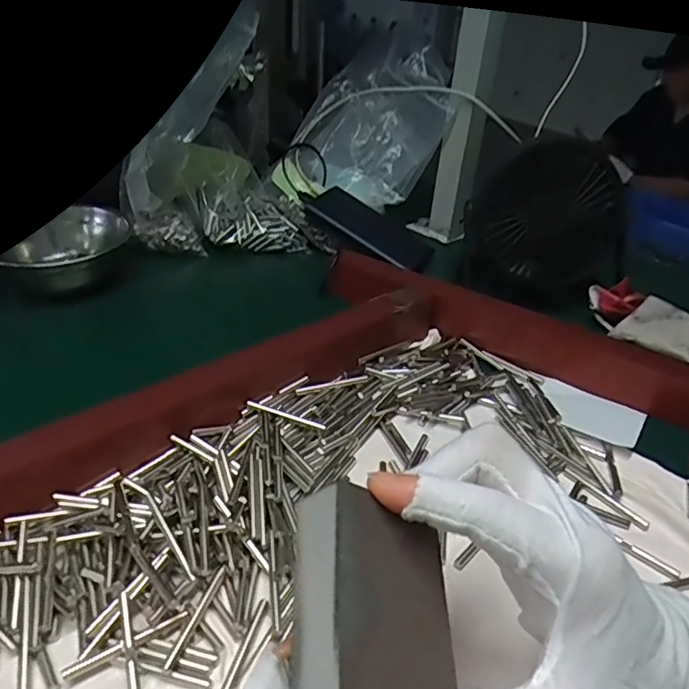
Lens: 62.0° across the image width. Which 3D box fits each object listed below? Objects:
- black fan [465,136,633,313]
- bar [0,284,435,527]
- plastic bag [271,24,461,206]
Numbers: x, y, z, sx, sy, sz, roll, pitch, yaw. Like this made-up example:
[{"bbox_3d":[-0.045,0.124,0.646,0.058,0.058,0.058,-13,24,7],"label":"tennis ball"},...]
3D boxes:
[{"bbox_3d":[0.183,-0.105,0.519,0.134,0.162,0.060,11,35,9],"label":"black fan"},{"bbox_3d":[-0.093,0.035,0.362,0.390,0.033,0.035,-24,43,-34],"label":"bar"},{"bbox_3d":[0.016,-0.229,0.607,0.176,0.157,0.095,-3,35,-10],"label":"plastic bag"}]

